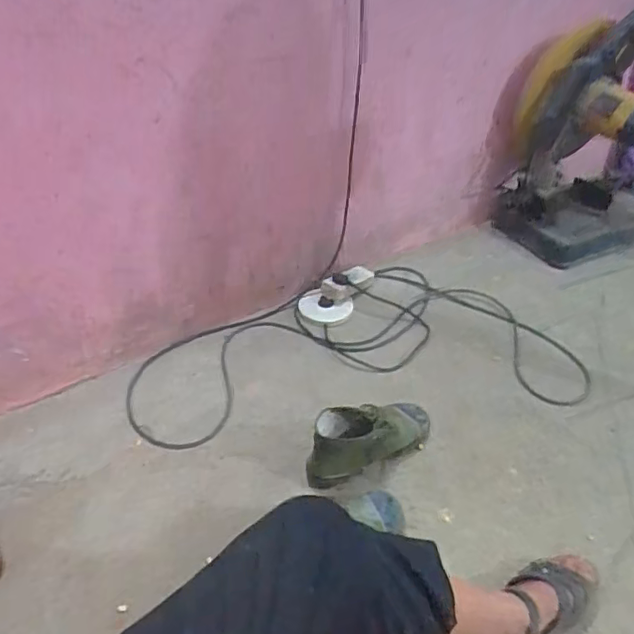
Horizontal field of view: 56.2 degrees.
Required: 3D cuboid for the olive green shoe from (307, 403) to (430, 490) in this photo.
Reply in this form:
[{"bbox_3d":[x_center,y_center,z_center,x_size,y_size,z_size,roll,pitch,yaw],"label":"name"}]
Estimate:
[{"bbox_3d":[0.090,0.206,1.020,0.240,0.118,0.085,-23,45,-25],"label":"olive green shoe"}]

